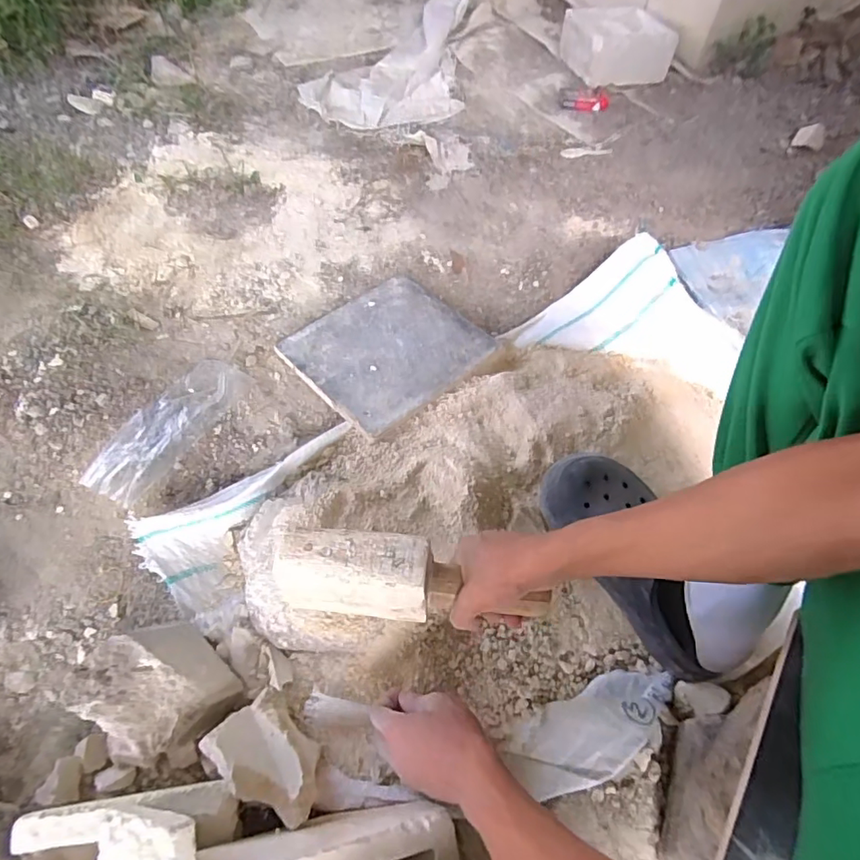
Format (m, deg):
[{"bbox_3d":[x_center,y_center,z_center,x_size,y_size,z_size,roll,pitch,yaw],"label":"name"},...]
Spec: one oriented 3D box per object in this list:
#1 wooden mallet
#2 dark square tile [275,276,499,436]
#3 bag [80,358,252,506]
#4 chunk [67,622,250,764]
[{"bbox_3d":[-0.017,0.140,0.490,0.244,0.070,0.062,9,60,-3],"label":"wooden mallet"},{"bbox_3d":[-0.064,-0.129,0.798,0.252,0.011,0.250,-37,59,-21],"label":"dark square tile"},{"bbox_3d":[-0.355,-0.011,0.725,0.085,0.021,0.243,28,62,12],"label":"bag"},{"bbox_3d":[-0.263,0.249,0.510,0.110,0.070,0.106,38,63,20],"label":"chunk"}]

